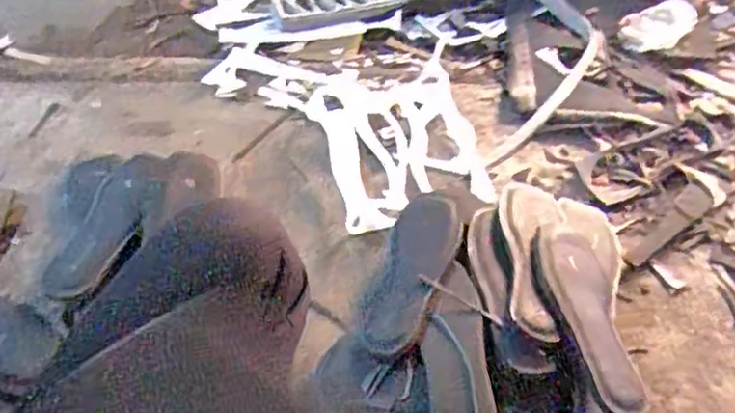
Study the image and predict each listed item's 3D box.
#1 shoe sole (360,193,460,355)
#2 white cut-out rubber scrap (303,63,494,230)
[{"bbox_3d":[0.054,0.075,0.820,0.104,0.010,0.234,-8,46,37],"label":"shoe sole"},{"bbox_3d":[0.054,-0.107,1.044,0.247,0.032,0.339,-7,49,-17],"label":"white cut-out rubber scrap"}]

